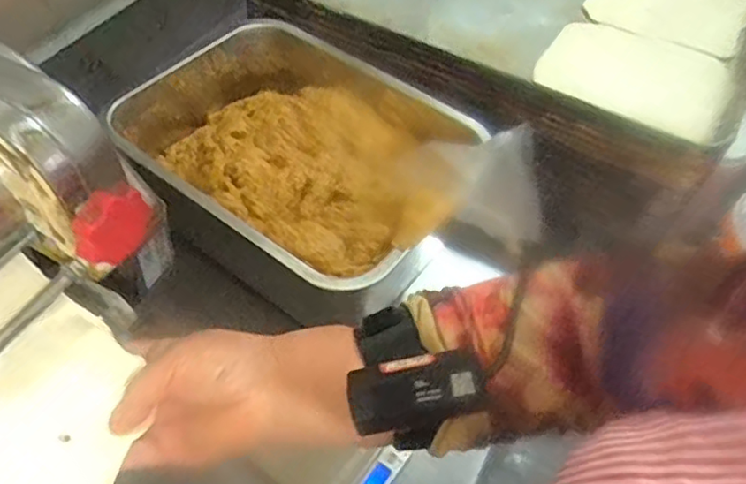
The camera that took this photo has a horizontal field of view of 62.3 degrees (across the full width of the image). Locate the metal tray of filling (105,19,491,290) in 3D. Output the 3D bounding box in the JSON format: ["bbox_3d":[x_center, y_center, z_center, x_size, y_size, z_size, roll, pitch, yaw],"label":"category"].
[{"bbox_3d":[-0.078,-0.092,0.650,0.340,0.102,0.260,30,57,19],"label":"metal tray of filling"}]

